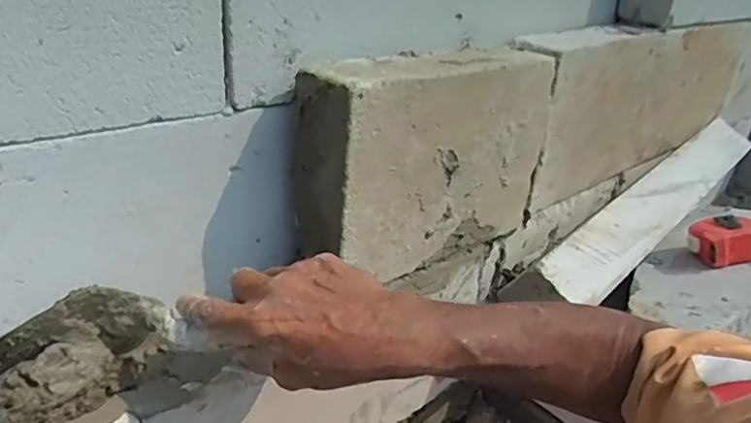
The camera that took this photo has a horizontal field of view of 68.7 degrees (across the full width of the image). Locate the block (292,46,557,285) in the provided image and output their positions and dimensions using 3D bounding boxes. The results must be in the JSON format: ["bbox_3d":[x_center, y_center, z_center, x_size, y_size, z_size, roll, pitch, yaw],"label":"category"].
[{"bbox_3d":[0.064,-0.058,0.561,0.302,0.193,0.073,-19,34,-39],"label":"block"}]

